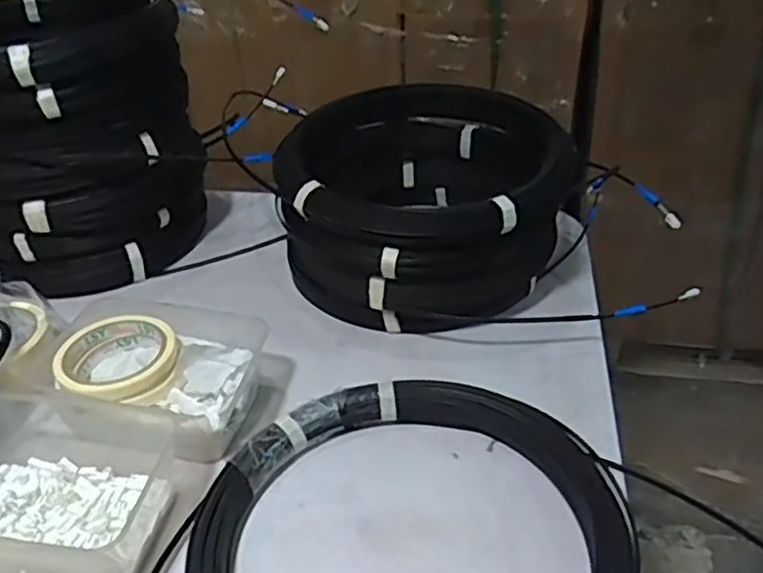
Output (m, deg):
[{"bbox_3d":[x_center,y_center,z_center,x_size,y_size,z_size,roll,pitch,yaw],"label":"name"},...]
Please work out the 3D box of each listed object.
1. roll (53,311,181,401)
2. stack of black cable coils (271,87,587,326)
[{"bbox_3d":[-0.220,0.060,0.587,0.096,0.026,0.095,-2,33,1],"label":"roll"},{"bbox_3d":[0.041,-0.083,0.740,0.288,0.160,0.275,2,35,5],"label":"stack of black cable coils"}]

